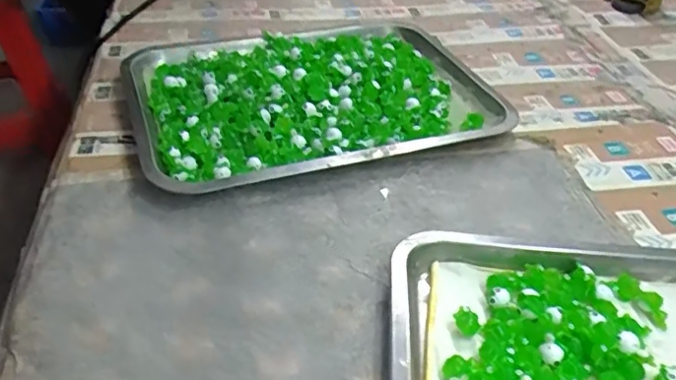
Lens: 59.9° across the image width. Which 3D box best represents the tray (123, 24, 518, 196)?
[{"bbox_3d":[-0.030,-0.111,0.607,0.354,0.031,0.273,-12,41,-17],"label":"tray"}]

